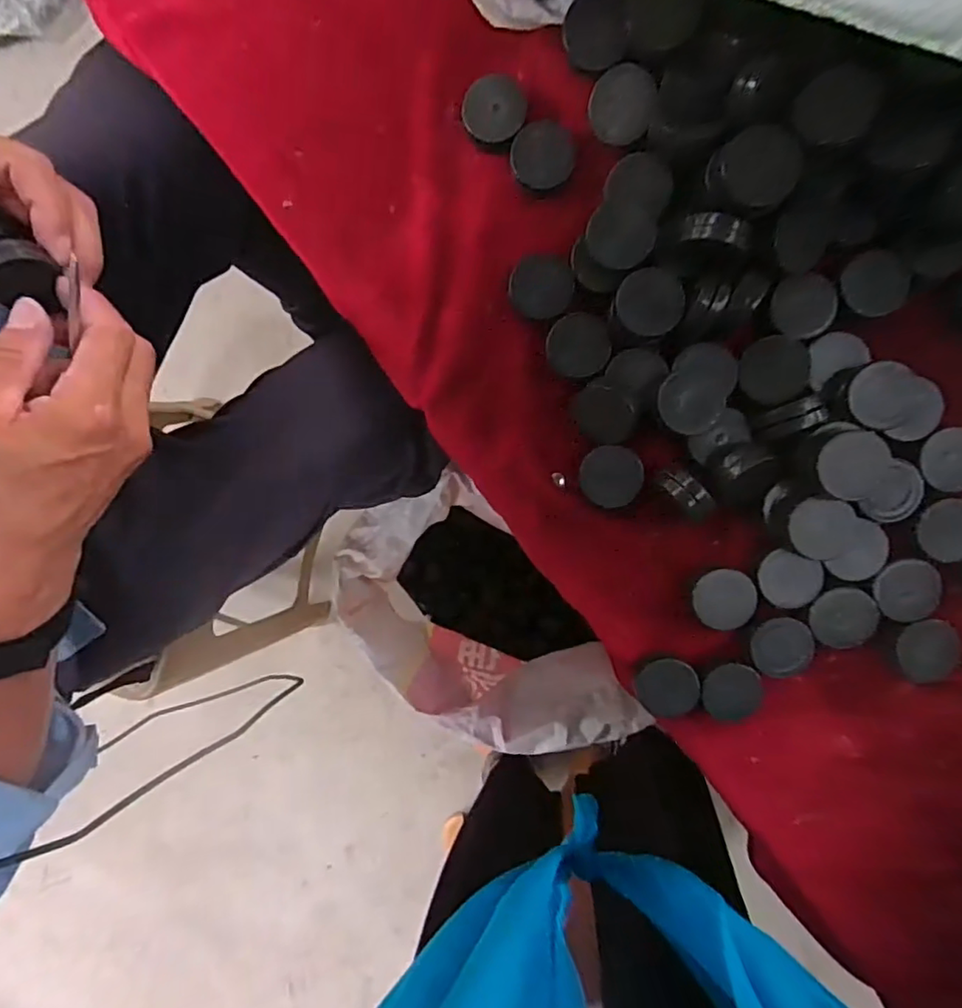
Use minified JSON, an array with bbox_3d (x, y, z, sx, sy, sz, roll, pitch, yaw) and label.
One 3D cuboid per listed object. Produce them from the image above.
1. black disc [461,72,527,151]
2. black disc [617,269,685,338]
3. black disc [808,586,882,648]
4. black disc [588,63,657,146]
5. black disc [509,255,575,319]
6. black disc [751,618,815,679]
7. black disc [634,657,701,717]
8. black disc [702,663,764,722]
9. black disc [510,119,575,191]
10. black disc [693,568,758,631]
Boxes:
[{"bbox_3d":[0.007,-0.200,0.293,0.032,0.006,0.033,0,94,4],"label":"black disc"},{"bbox_3d":[0.083,-0.099,0.282,0.031,0.004,0.030,6,104,23],"label":"black disc"},{"bbox_3d":[0.188,0.059,0.296,0.031,0.004,0.031,0,94,4],"label":"black disc"},{"bbox_3d":[0.069,-0.194,0.279,0.032,0.004,0.032,10,111,26],"label":"black disc"},{"bbox_3d":[0.031,-0.112,0.296,0.032,0.005,0.030,0,94,4],"label":"black disc"},{"bbox_3d":[0.159,0.076,0.303,0.031,0.004,0.033,0,94,4],"label":"black disc"},{"bbox_3d":[0.102,0.100,0.313,0.033,0.004,0.030,-12,85,20],"label":"black disc"},{"bbox_3d":[0.135,0.101,0.308,0.032,0.005,0.031,0,94,4],"label":"black disc"},{"bbox_3d":[0.031,-0.176,0.289,0.030,0.005,0.032,0,94,4],"label":"black disc"},{"bbox_3d":[0.129,0.051,0.300,0.030,0.004,0.031,0,94,4],"label":"black disc"}]

